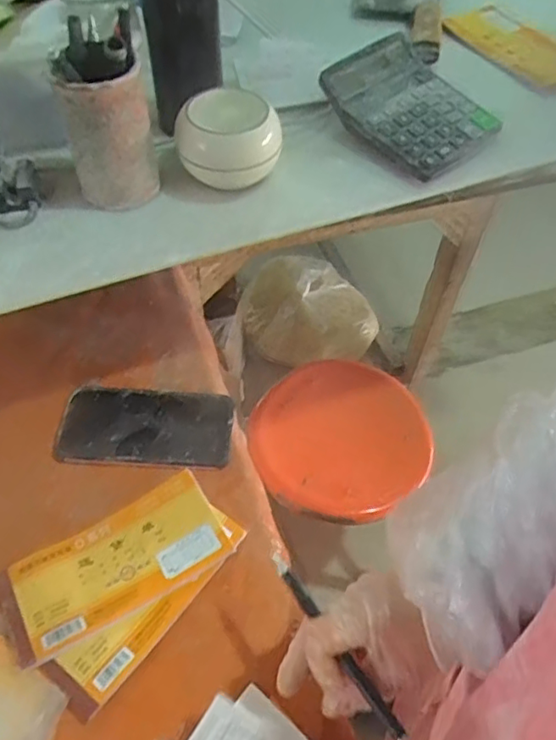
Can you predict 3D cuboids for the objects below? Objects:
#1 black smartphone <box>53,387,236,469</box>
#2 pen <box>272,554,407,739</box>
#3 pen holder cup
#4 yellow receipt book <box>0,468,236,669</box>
[{"bbox_3d":[-0.124,0.051,0.560,0.159,0.013,0.078,4,55,0],"label":"black smartphone"},{"bbox_3d":[0.037,0.174,0.377,0.009,0.009,0.132,-29,62,-21],"label":"pen"},{"bbox_3d":[-0.135,-0.198,0.470,0.065,0.119,0.067,-10,56,-11],"label":"pen holder cup"},{"bbox_3d":[-0.135,0.155,0.483,0.174,0.016,0.096,-28,57,-19],"label":"yellow receipt book"}]

